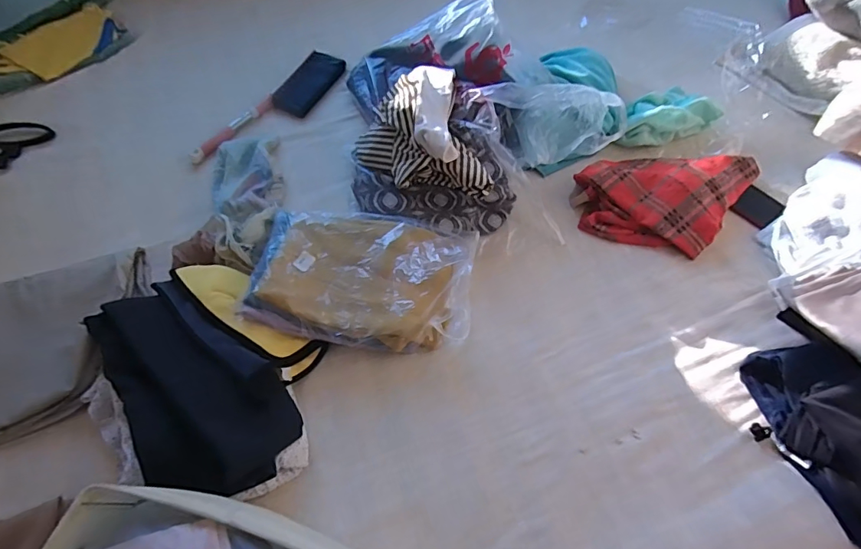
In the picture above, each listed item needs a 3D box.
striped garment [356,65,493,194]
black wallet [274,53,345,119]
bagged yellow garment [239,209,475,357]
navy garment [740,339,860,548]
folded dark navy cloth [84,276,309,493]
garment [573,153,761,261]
[{"bbox_3d":[-0.030,-0.254,0.864,0.205,0.100,0.272,-16,60,-10],"label":"striped garment"},{"bbox_3d":[-0.279,-0.439,1.063,0.097,0.024,0.182,24,63,13],"label":"black wallet"},{"bbox_3d":[-0.108,0.001,0.786,0.353,0.088,0.241,6,61,3],"label":"bagged yellow garment"},{"bbox_3d":[0.601,0.234,0.679,0.164,0.051,0.289,-19,62,-11],"label":"navy garment"},{"bbox_3d":[-0.338,0.152,0.660,0.184,0.085,0.336,-39,66,-21],"label":"folded dark navy cloth"},{"bbox_3d":[0.460,-0.150,0.902,0.350,0.058,0.216,7,61,4],"label":"garment"}]

